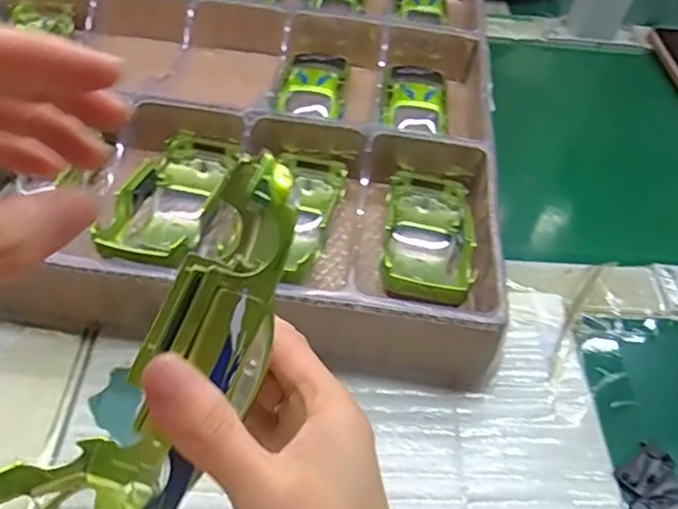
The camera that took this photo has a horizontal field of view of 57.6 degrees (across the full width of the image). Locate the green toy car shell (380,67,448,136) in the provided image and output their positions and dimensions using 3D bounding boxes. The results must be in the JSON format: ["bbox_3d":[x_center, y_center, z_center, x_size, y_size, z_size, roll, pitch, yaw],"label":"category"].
[{"bbox_3d":[0.061,-0.124,0.478,0.047,0.021,0.080,11,48,3],"label":"green toy car shell"}]

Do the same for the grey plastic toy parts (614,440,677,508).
[{"bbox_3d":[0.159,0.117,0.311,0.039,0.005,0.033,-25,56,-26],"label":"grey plastic toy parts"}]

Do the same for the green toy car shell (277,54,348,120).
[{"bbox_3d":[-0.018,-0.137,0.478,0.045,0.018,0.091,8,48,0],"label":"green toy car shell"}]

